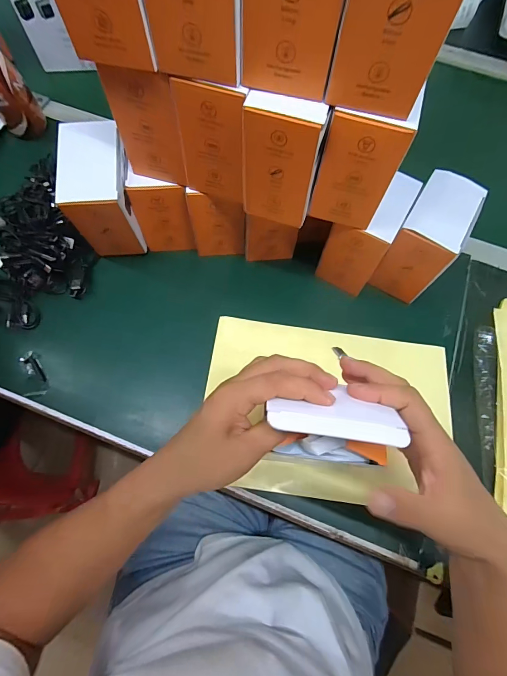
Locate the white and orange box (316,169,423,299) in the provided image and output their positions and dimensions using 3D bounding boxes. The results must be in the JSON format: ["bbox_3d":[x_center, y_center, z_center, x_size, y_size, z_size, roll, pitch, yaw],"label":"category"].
[{"bbox_3d":[0.135,-0.128,0.415,0.066,0.106,0.105,29,70,10],"label":"white and orange box"}]

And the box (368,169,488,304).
[{"bbox_3d":[0.205,-0.114,0.418,0.064,0.118,0.105,30,70,10],"label":"box"}]

